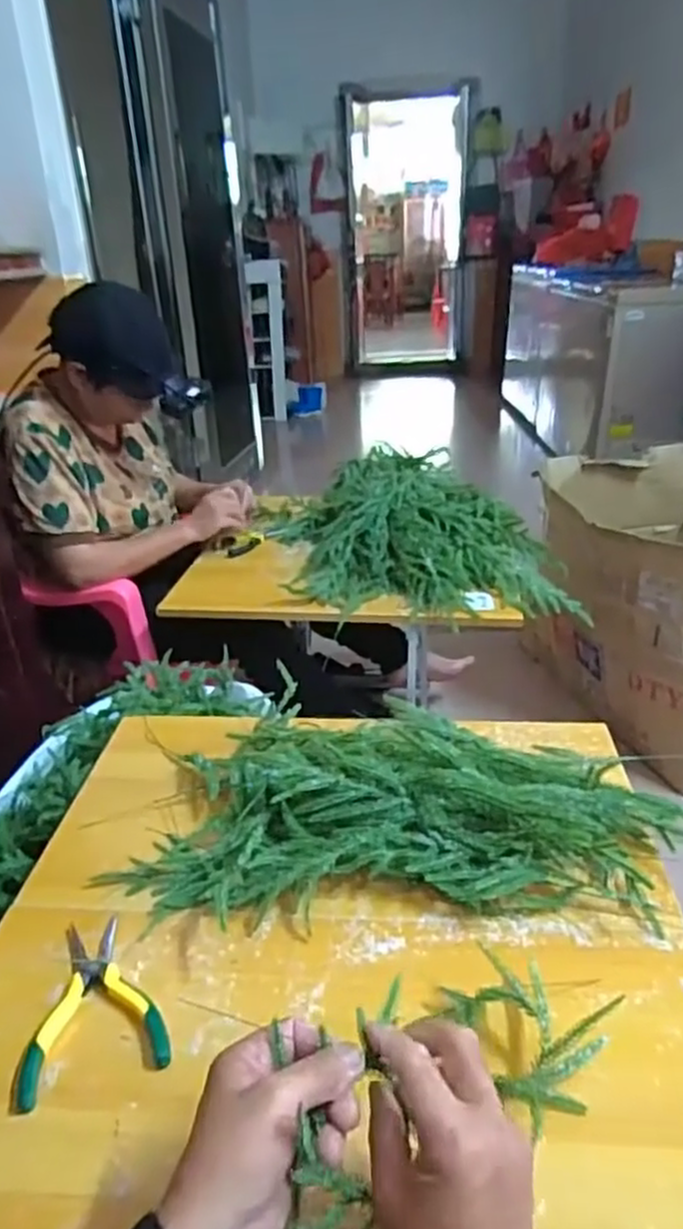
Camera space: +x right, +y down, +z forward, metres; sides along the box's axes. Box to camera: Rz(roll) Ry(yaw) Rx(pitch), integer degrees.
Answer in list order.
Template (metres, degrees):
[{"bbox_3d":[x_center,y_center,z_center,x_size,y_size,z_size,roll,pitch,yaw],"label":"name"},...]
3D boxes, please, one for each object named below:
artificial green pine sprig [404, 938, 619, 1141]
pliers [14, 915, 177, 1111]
[{"bbox_3d":[0.130,0.294,0.522,0.108,0.061,0.110,-18,31,-27],"label":"artificial green pine sprig"},{"bbox_3d":[-0.197,0.303,0.576,0.108,0.014,0.142,-10,28,-13],"label":"pliers"}]

